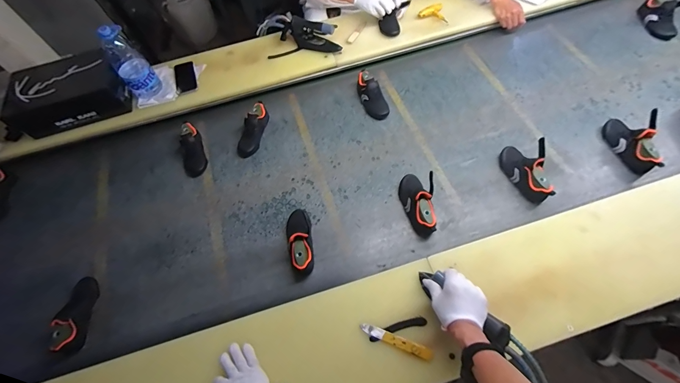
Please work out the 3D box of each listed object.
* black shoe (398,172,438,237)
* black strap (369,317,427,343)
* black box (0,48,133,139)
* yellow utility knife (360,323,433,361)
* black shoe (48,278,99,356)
[{"bbox_3d":[0.223,0.024,0.896,0.077,0.107,0.186,-11,64,-1],"label":"black shoe"},{"bbox_3d":[0.135,0.319,0.741,0.136,0.008,0.023,-17,64,-4],"label":"black strap"},{"bbox_3d":[-0.921,-0.328,1.076,0.360,0.130,0.196,-16,64,-3],"label":"black box"},{"bbox_3d":[0.128,0.340,0.725,0.166,0.007,0.026,18,67,13],"label":"yellow utility knife"},{"bbox_3d":[-0.700,0.320,0.841,0.065,0.076,0.188,-7,64,1],"label":"black shoe"}]

